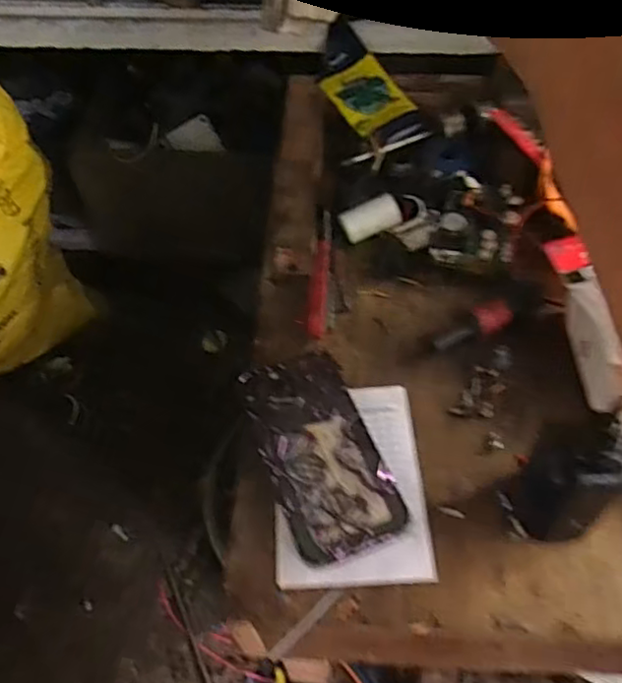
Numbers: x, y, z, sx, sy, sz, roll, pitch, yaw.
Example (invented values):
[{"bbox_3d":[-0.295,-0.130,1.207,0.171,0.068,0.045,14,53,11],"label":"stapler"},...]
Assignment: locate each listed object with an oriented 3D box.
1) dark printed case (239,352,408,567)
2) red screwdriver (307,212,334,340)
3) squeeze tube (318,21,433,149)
[{"bbox_3d":[0.006,0.077,0.455,0.079,0.014,0.156,-17,53,-11],"label":"dark printed case"},{"bbox_3d":[0.010,-0.065,0.554,0.016,0.021,0.140,3,52,4],"label":"red screwdriver"},{"bbox_3d":[0.063,-0.282,0.681,0.075,0.040,0.172,-24,55,-17],"label":"squeeze tube"}]

